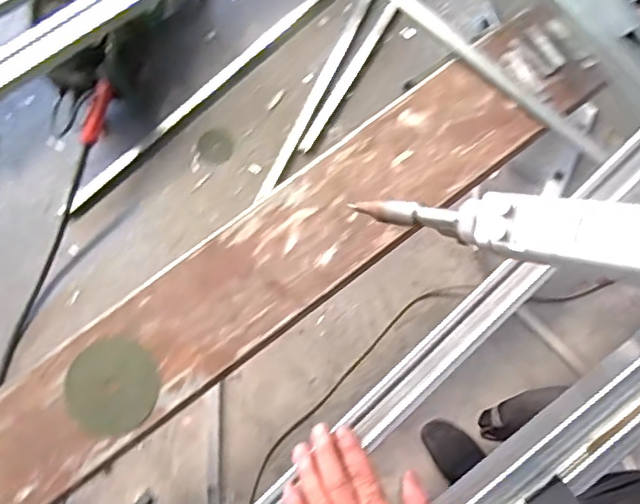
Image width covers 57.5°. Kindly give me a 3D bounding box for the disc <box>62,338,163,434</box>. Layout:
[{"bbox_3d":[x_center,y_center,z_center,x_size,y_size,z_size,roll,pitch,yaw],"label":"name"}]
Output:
[{"bbox_3d":[-0.246,0.159,0.692,0.105,0.007,0.109,0,77,1],"label":"disc"}]

